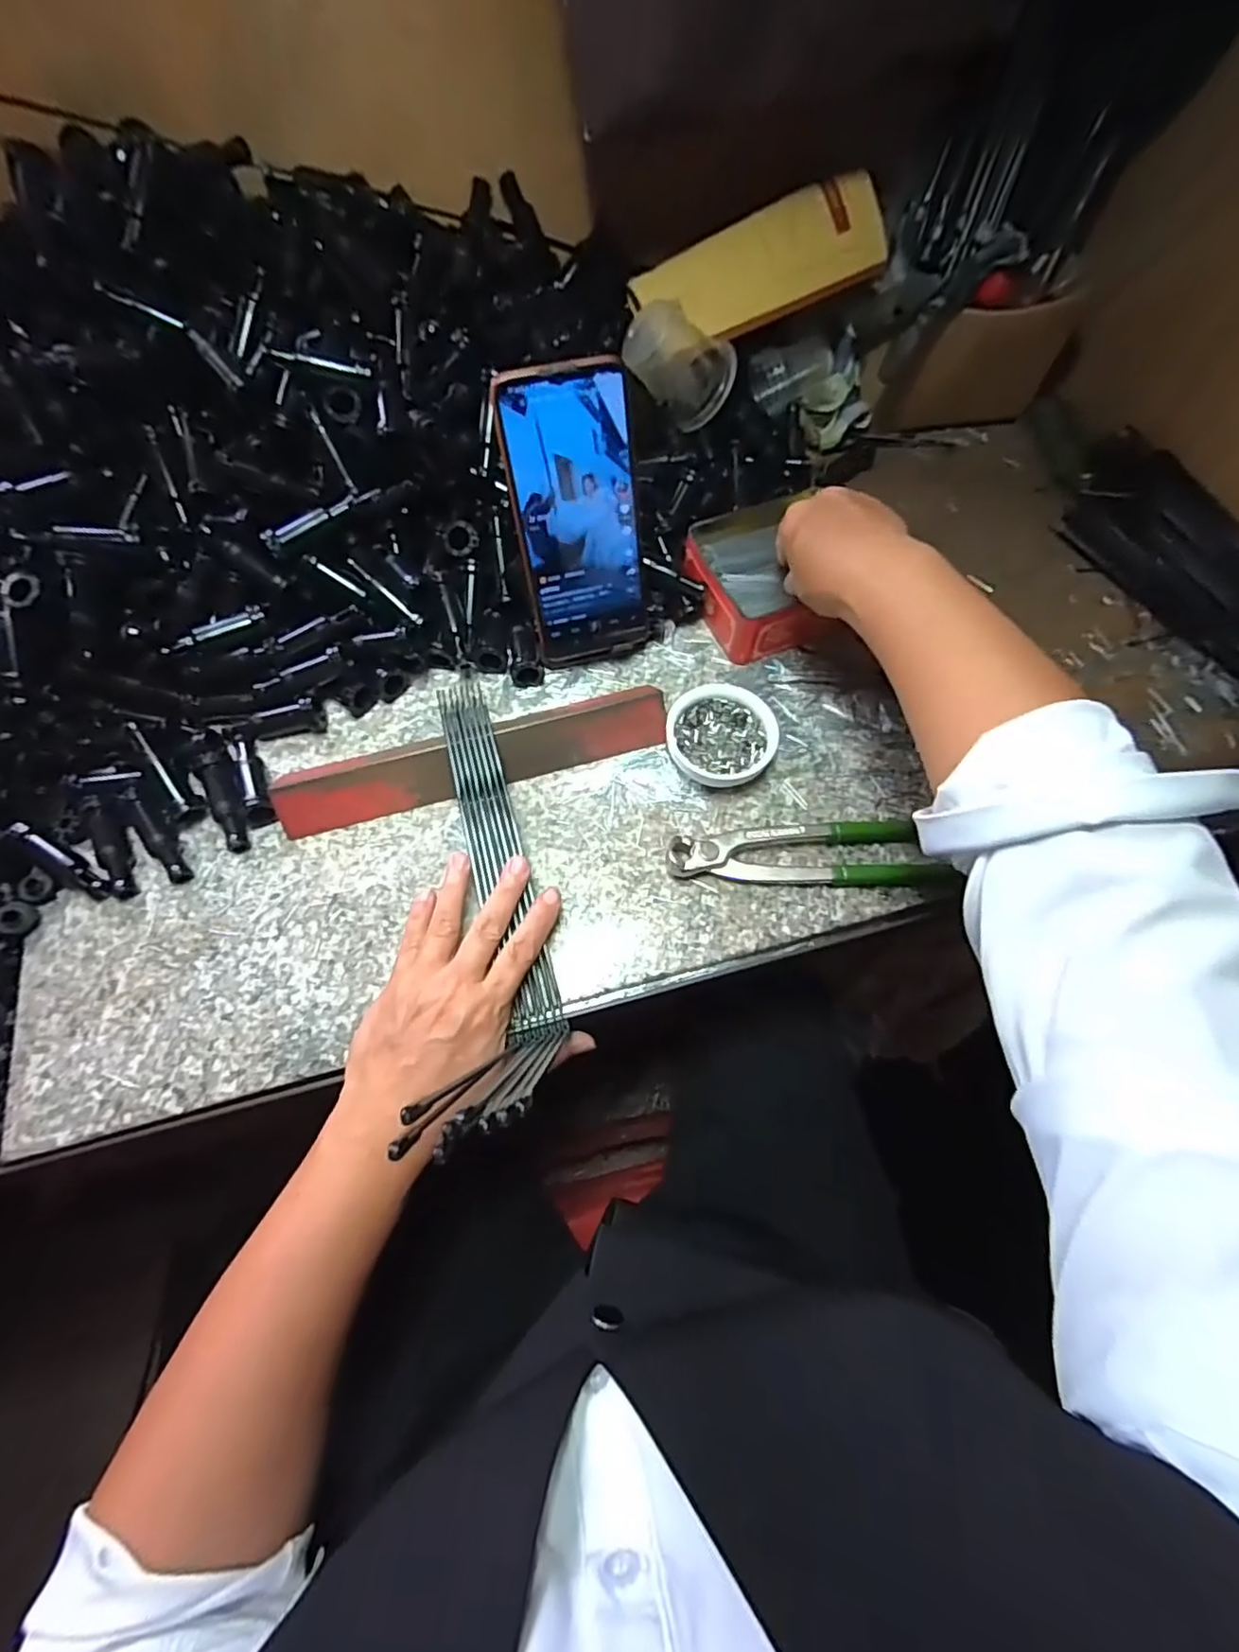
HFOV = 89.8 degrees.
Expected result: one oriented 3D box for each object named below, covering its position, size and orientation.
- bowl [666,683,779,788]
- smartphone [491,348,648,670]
[{"bbox_3d":[0.068,-0.060,0.422,0.070,0.024,0.069,0,66,-1],"label":"bowl"},{"bbox_3d":[-0.024,-0.186,0.393,0.077,0.170,0.010,-13,42,-7],"label":"smartphone"}]

